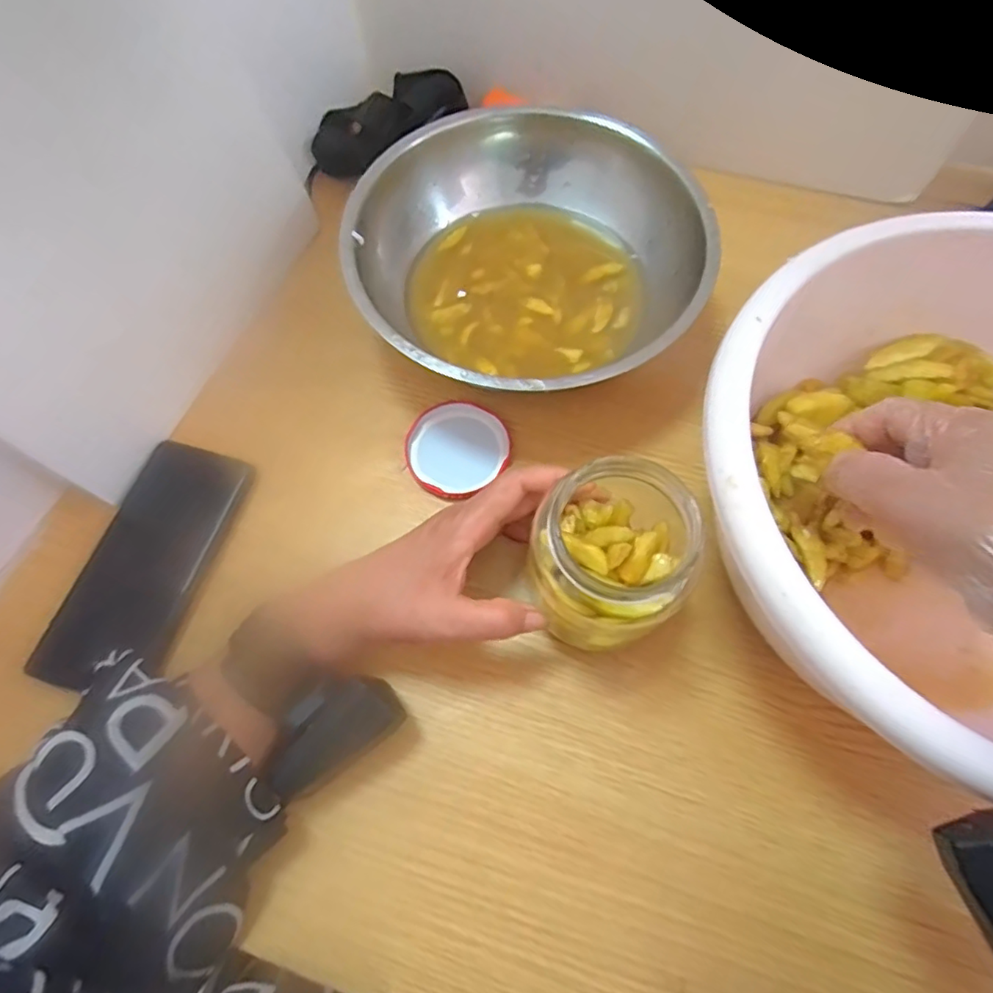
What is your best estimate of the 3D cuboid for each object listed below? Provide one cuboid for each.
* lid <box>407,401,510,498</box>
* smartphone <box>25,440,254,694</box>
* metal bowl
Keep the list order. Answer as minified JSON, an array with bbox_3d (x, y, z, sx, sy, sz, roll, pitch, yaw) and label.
[{"bbox_3d":[-0.028,-0.035,0.403,0.067,0.010,0.066,0,68,1],"label":"lid"},{"bbox_3d":[-0.224,0.042,0.372,0.070,0.012,0.160,16,69,7],"label":"smartphone"},{"bbox_3d":[0.019,-0.163,0.417,0.229,0.073,0.235,0,68,1],"label":"metal bowl"}]

